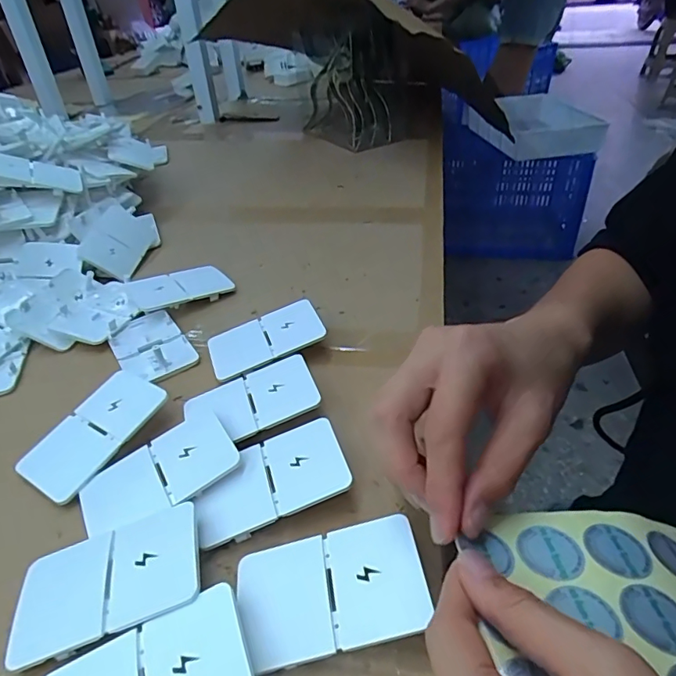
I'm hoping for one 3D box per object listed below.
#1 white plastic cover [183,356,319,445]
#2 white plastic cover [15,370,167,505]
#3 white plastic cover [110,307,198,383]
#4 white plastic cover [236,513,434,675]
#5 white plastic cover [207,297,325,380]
[{"bbox_3d":[-0.056,0.041,0.319,0.083,0.006,0.055,-25,40,-9],"label":"white plastic cover"},{"bbox_3d":[-0.154,0.058,0.310,0.053,0.004,0.086,20,55,28],"label":"white plastic cover"},{"bbox_3d":[-0.150,0.006,0.392,0.052,0.006,0.084,-24,43,-25],"label":"white plastic cover"},{"bbox_3d":[-0.004,0.114,0.223,0.085,0.004,0.053,-17,39,2],"label":"white plastic cover"},{"bbox_3d":[-0.055,0.001,0.374,0.087,0.007,0.058,-25,38,-4],"label":"white plastic cover"}]

